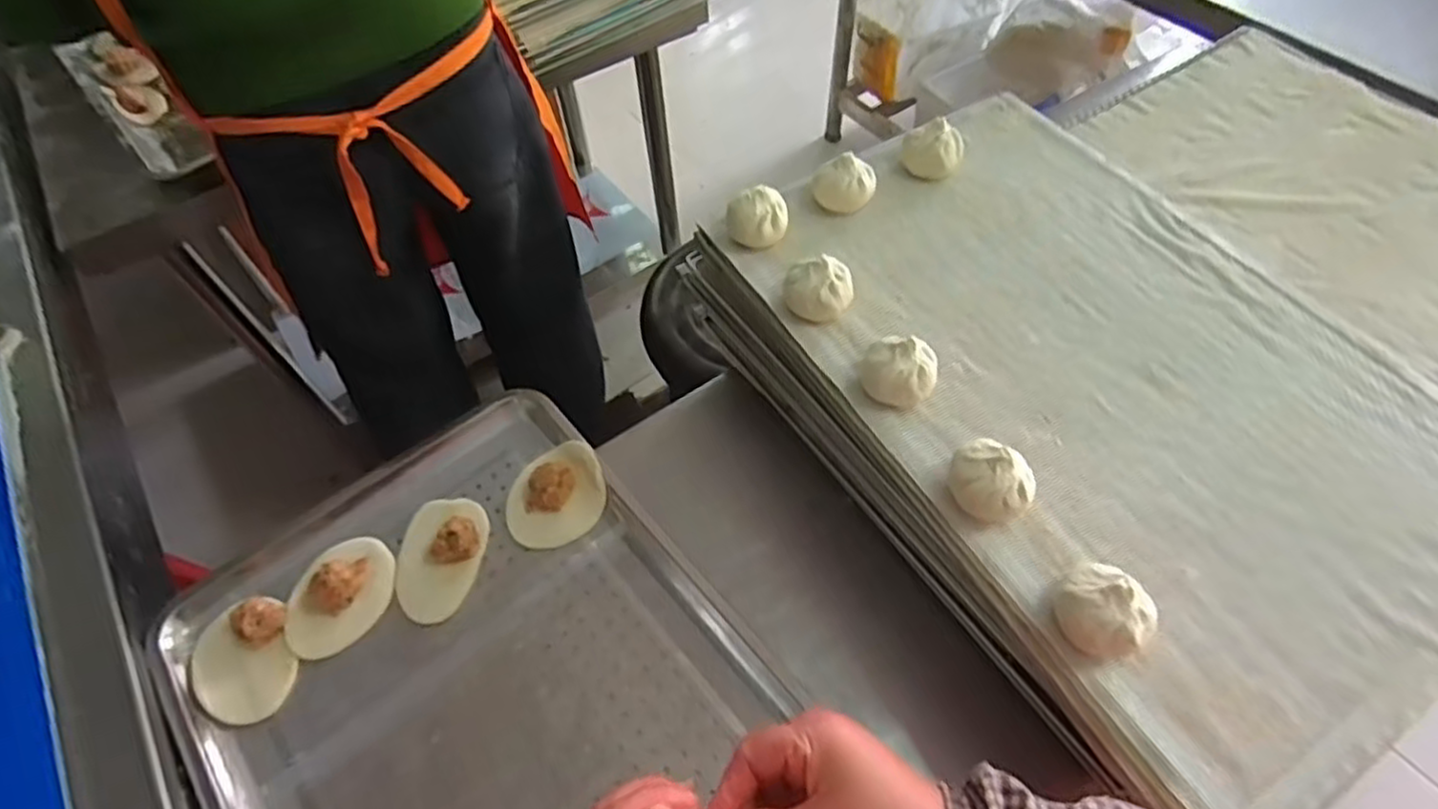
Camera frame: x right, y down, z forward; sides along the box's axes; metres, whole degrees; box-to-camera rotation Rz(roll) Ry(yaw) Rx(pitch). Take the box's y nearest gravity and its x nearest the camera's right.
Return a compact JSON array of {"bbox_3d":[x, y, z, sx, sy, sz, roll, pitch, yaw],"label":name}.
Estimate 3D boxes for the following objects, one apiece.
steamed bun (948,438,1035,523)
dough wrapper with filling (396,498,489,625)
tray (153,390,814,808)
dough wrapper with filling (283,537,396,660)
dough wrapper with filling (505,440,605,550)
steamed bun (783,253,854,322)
[{"bbox_3d":[0.185,0.050,0.495,0.056,0.043,0.051,27,61,18],"label":"steamed bun"},{"bbox_3d":[-0.249,0.130,0.642,0.073,0.030,0.112,-3,56,-1],"label":"dough wrapper with filling"},{"bbox_3d":[-0.162,0.261,0.571,0.369,0.041,0.576,-35,62,-20],"label":"tray"},{"bbox_3d":[-0.329,0.162,0.627,0.098,0.035,0.074,-37,63,-21],"label":"dough wrapper with filling"},{"bbox_3d":[-0.153,0.083,0.672,0.091,0.031,0.091,-1,56,1],"label":"dough wrapper with filling"},{"bbox_3d":[0.081,-0.093,0.593,0.056,0.046,0.048,5,56,4],"label":"steamed bun"}]

